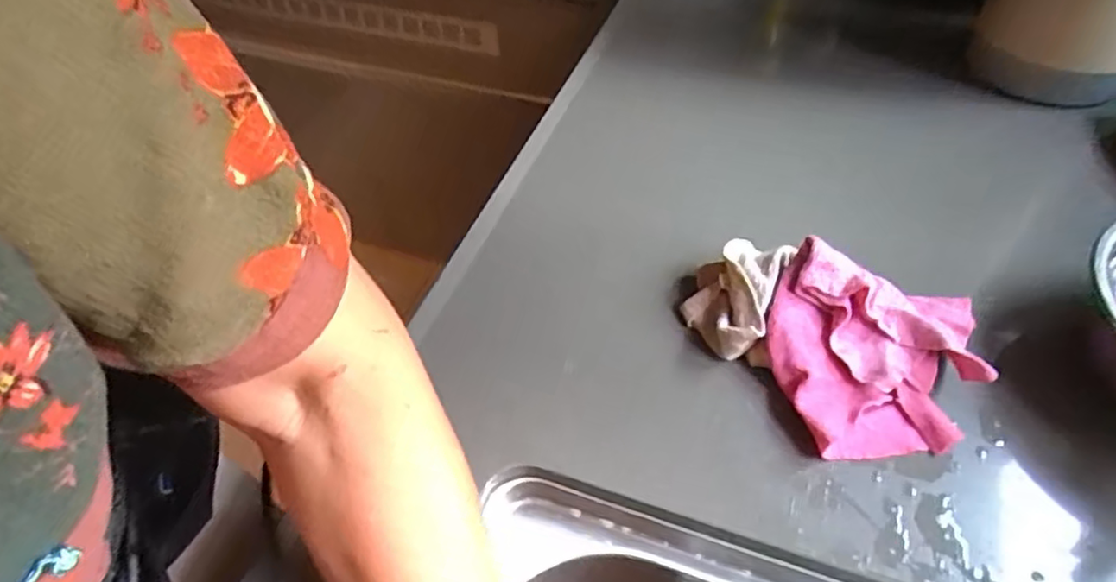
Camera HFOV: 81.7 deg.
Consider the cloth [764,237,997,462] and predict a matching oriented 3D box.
[{"bbox_3d":[0.199,0.039,0.400,0.130,0.065,0.119,6,49,7],"label":"cloth"}]

